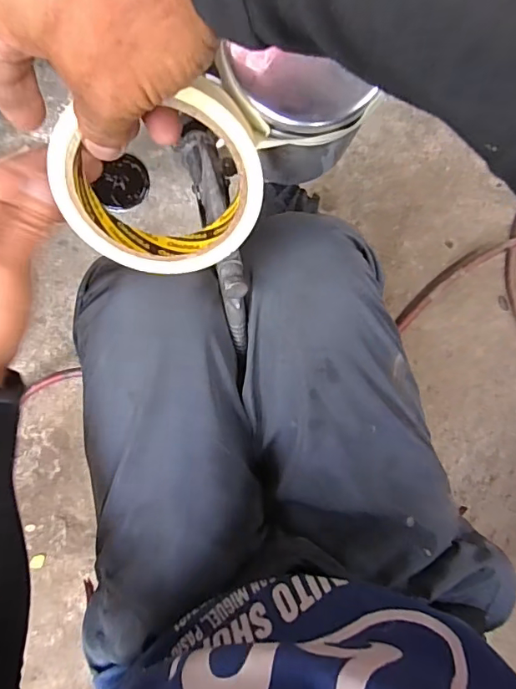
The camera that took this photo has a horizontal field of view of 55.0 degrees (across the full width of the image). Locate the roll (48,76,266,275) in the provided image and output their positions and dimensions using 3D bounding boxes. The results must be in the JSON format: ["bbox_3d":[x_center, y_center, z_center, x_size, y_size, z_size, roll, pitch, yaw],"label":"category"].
[{"bbox_3d":[-0.045,-0.075,0.238,0.093,0.092,0.021,-3,49,2],"label":"roll"}]

